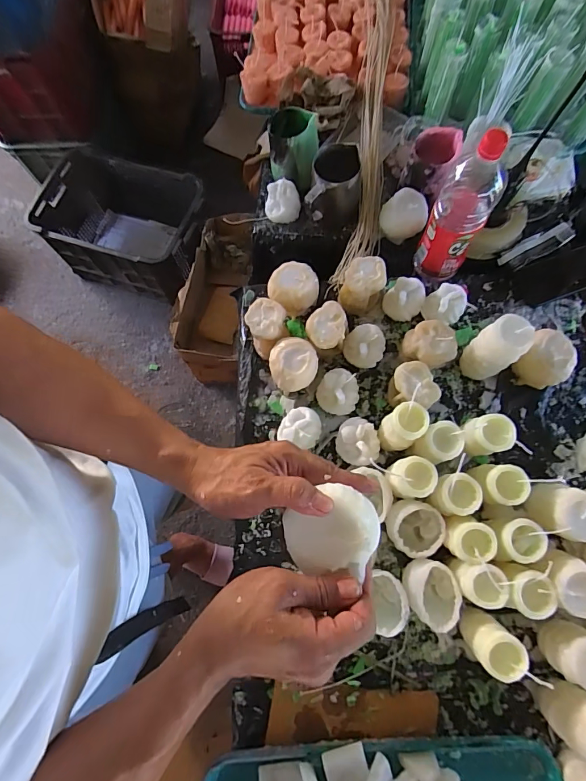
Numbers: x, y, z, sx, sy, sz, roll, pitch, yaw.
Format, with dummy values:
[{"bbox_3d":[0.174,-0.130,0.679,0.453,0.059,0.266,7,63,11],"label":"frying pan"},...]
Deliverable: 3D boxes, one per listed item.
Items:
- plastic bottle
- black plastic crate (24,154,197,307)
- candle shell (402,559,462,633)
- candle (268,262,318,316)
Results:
[{"bbox_3d":[0.254,-0.272,0.610,0.076,0.241,0.086,26,75,9],"label":"plastic bottle"},{"bbox_3d":[-0.599,-0.576,1.475,0.630,0.318,0.360,19,74,7],"label":"black plastic crate"},{"bbox_3d":[0.184,0.270,0.543,0.064,0.060,0.082,-33,75,-8],"label":"candle shell"},{"bbox_3d":[0.000,-0.171,0.676,0.085,0.068,0.071,-25,74,-6],"label":"candle"}]

